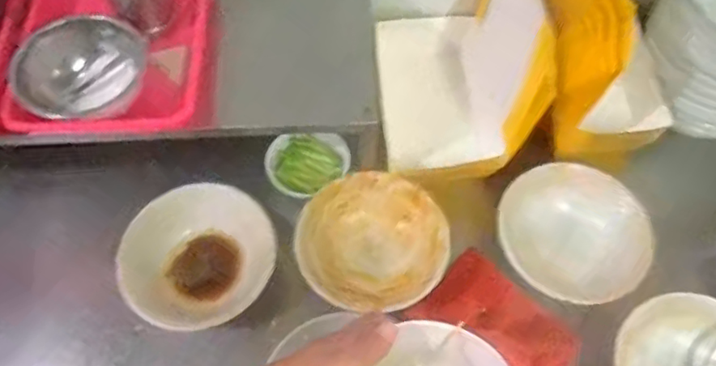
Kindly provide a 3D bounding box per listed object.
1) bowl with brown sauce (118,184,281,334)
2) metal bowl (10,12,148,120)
[{"bbox_3d":[-0.169,0.083,0.652,0.155,0.052,0.156,0,63,0],"label":"bowl with brown sauce"},{"bbox_3d":[-0.270,-0.112,0.593,0.099,0.054,0.100,0,63,0],"label":"metal bowl"}]

